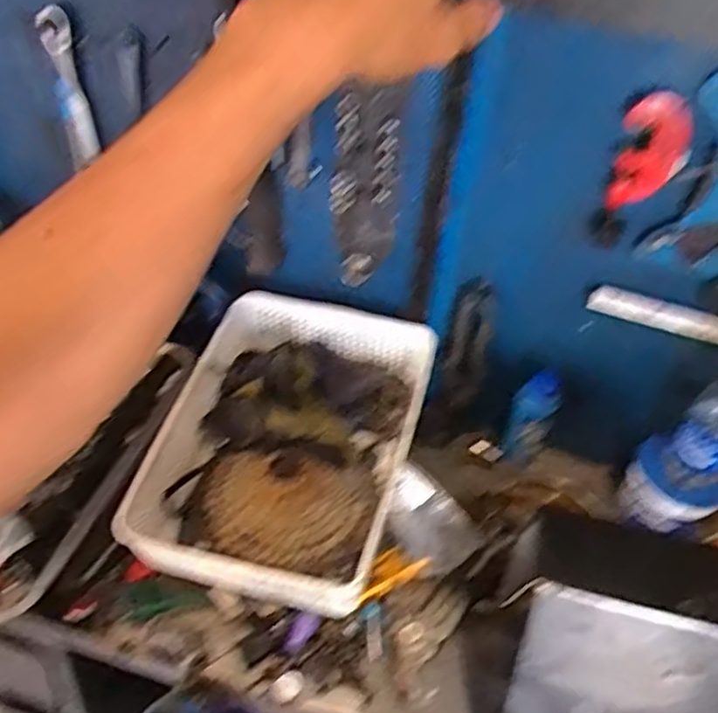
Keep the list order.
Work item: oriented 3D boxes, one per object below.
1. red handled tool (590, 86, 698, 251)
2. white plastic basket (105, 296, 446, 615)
[{"bbox_3d":[0.268,-0.173,0.659,0.058,0.146,0.023,14,42,8],"label":"red handled tool"},{"bbox_3d":[-0.073,0.084,0.770,0.253,0.108,0.345,15,42,10],"label":"white plastic basket"}]

